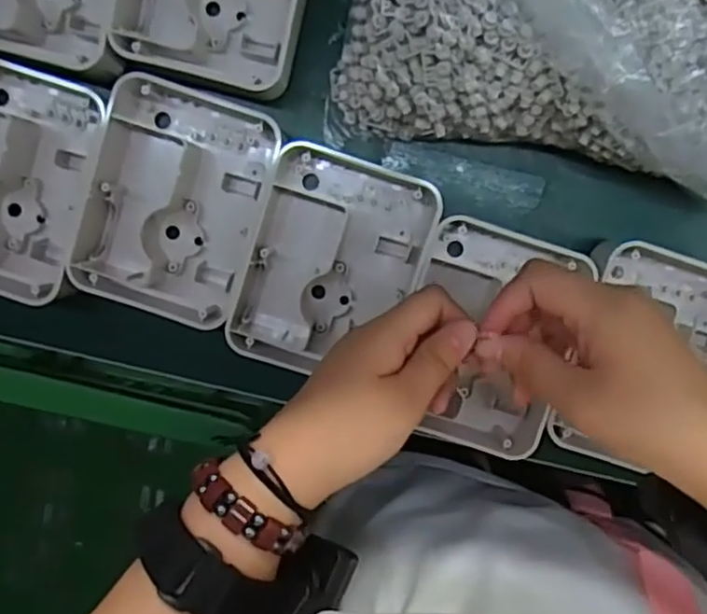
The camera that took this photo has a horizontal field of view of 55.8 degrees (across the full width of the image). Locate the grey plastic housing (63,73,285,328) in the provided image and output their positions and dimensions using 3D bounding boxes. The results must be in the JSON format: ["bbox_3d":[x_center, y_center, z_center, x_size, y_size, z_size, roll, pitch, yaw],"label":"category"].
[{"bbox_3d":[-0.106,-0.063,0.400,0.097,0.034,0.132,20,97,-1],"label":"grey plastic housing"}]

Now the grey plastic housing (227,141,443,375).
[{"bbox_3d":[-0.014,-0.025,0.404,0.101,0.034,0.129,19,97,-1],"label":"grey plastic housing"}]

